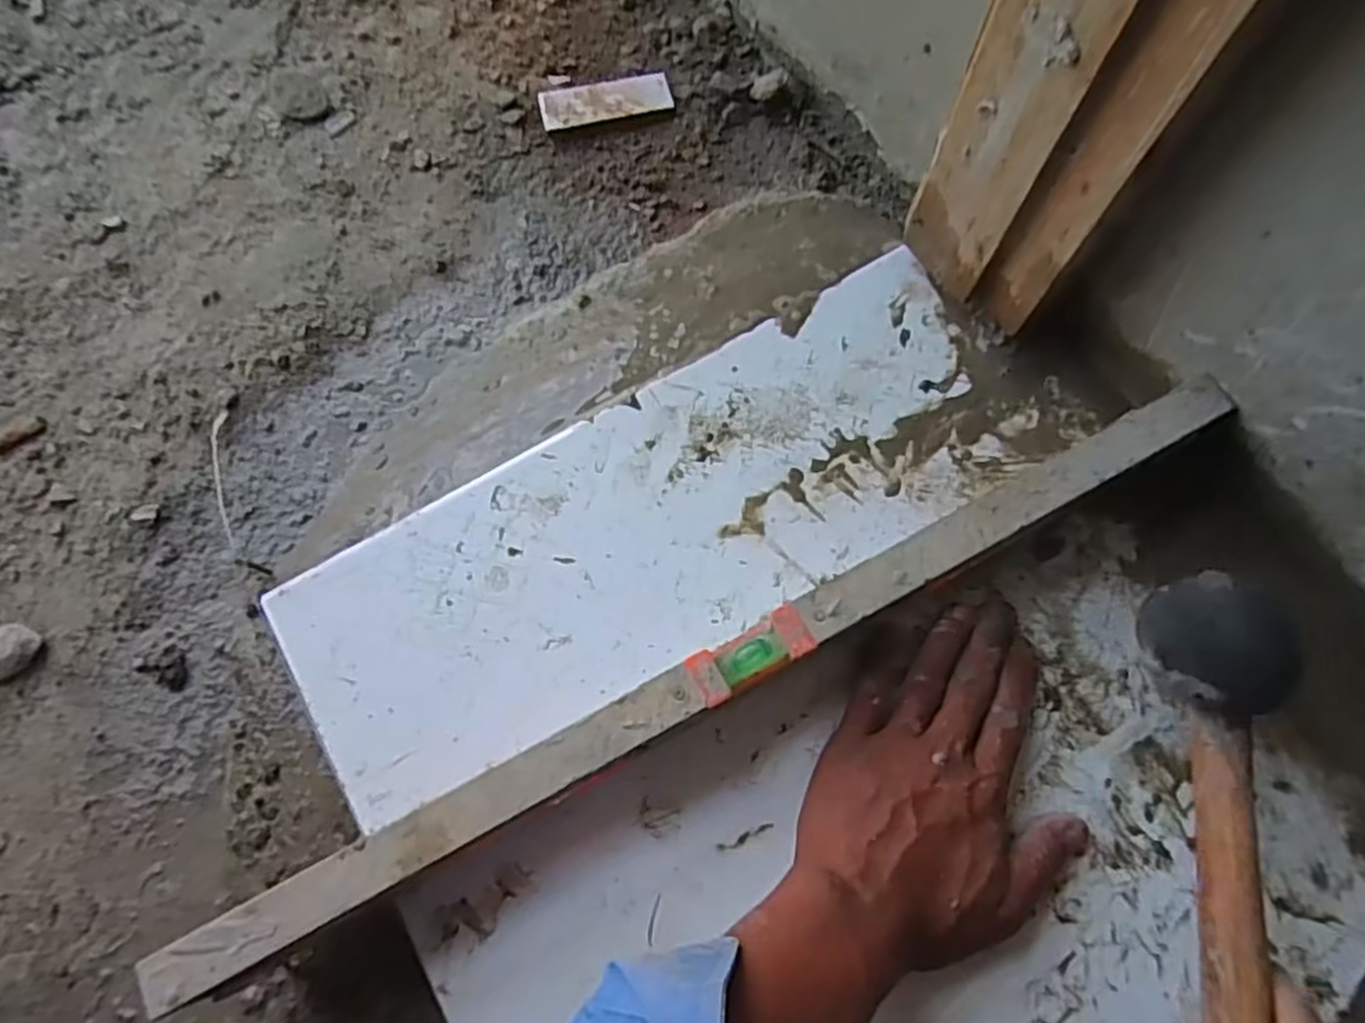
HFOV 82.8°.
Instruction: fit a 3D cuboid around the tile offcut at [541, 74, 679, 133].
[{"bbox_3d":[-0.059,-0.319,0.601,0.100,0.005,0.033,-13,87,-4],"label":"tile offcut"}]

